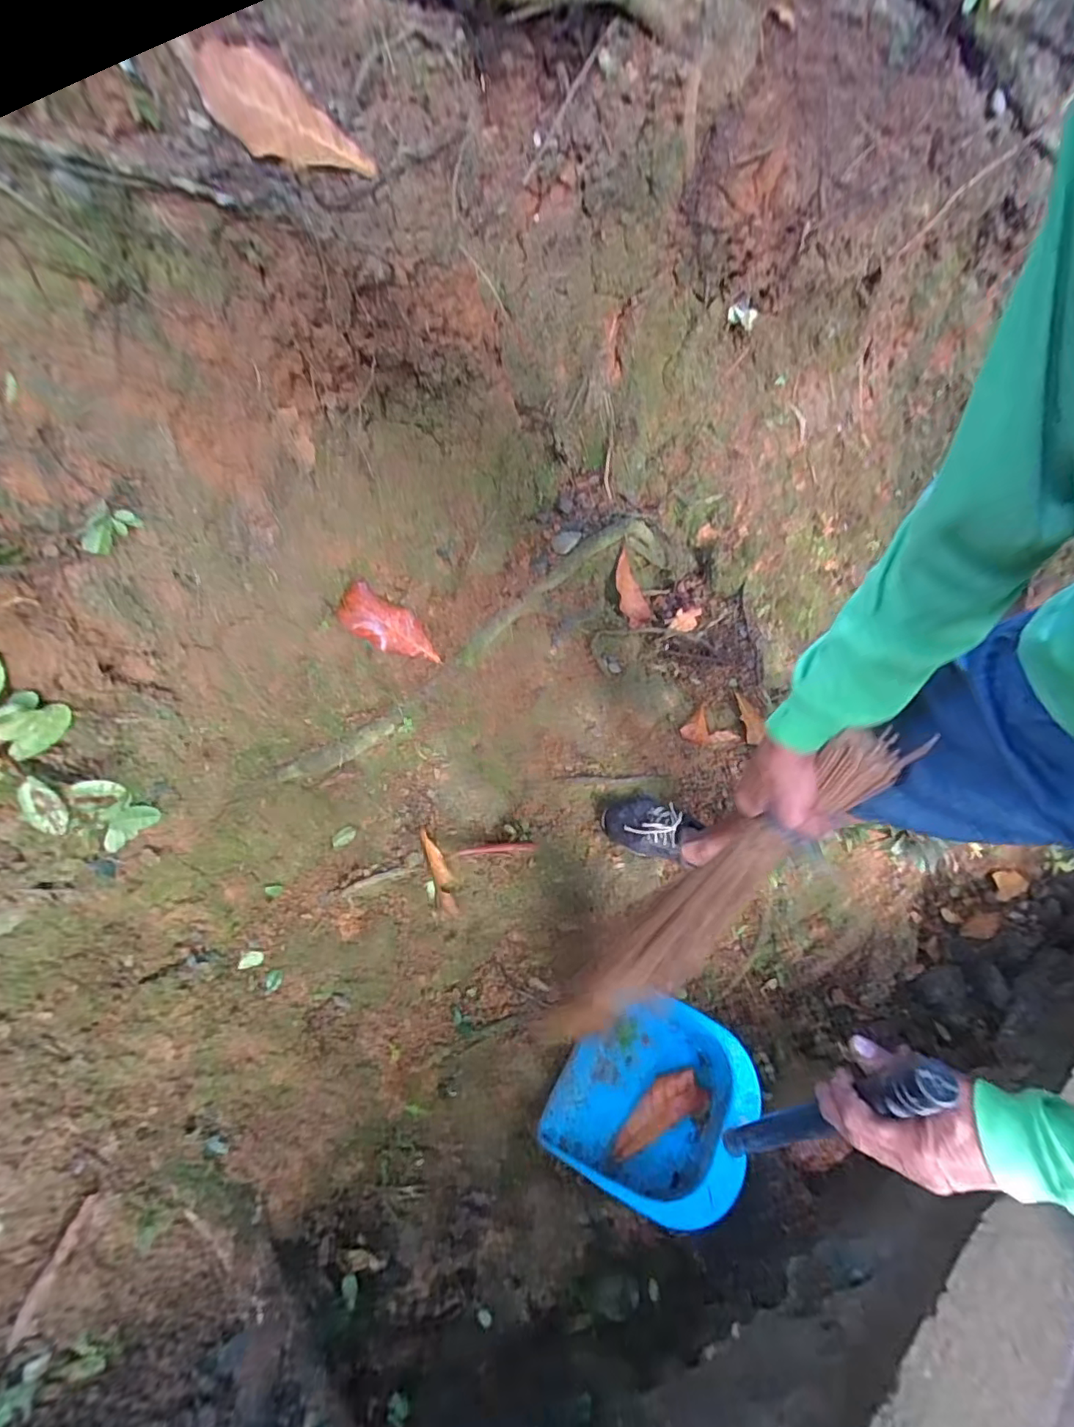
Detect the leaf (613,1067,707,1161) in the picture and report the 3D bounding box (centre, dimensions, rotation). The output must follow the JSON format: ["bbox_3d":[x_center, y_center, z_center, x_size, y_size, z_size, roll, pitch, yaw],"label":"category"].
[{"bbox_3d":[0.187,0.624,0.860,0.165,0.019,0.065,-20,56,-12],"label":"leaf"}]

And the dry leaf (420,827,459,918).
[{"bbox_3d":[-0.164,0.271,0.931,0.031,0.025,0.160,-20,91,-9],"label":"dry leaf"}]

